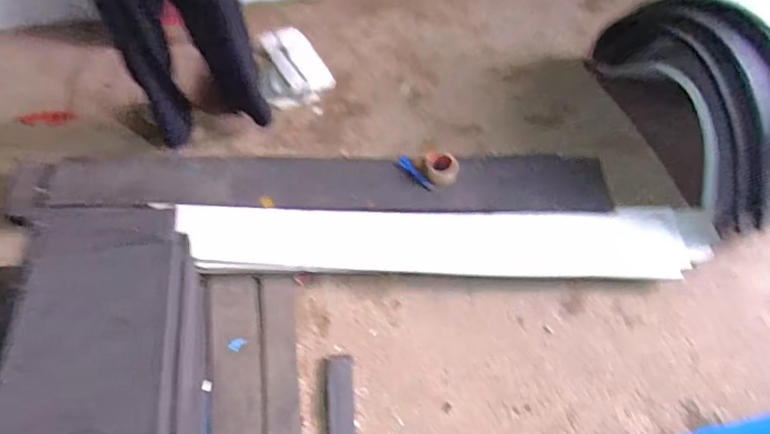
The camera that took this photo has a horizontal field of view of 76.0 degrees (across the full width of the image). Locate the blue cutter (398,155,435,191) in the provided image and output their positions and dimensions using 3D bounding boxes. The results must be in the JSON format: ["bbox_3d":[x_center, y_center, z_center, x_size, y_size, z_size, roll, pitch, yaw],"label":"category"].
[{"bbox_3d":[0.099,-0.139,1.571,0.034,0.019,0.156,-36,68,-22],"label":"blue cutter"}]

